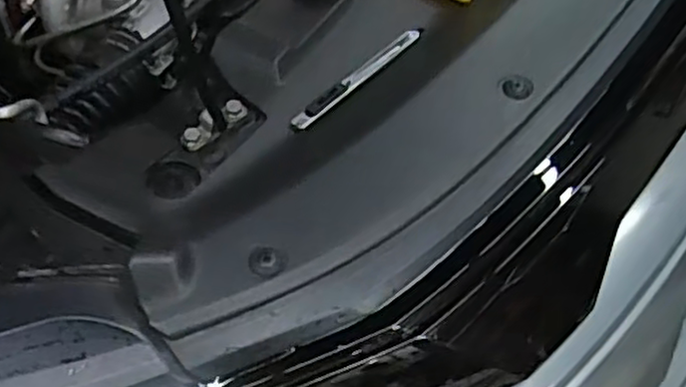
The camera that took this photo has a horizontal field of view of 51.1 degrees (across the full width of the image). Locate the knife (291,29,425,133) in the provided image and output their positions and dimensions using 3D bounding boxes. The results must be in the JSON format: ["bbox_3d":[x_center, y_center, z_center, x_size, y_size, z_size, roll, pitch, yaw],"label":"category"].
[{"bbox_3d":[0.013,-0.084,0.499,0.013,0.004,0.137,31,59,27],"label":"knife"}]

